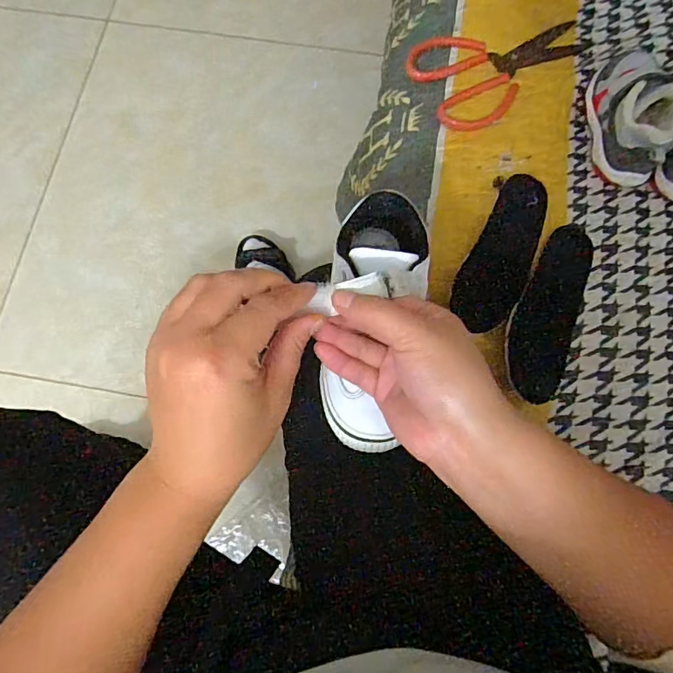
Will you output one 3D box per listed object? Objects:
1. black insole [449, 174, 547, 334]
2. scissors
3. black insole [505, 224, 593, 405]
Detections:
[{"bbox_3d":[0.165,-0.083,0.473,0.061,0.008,0.165,28,77,5],"label":"black insole"},{"bbox_3d":[0.182,-0.327,0.558,0.207,0.006,0.137,-36,77,-8],"label":"scissors"},{"bbox_3d":[0.204,-0.028,0.465,0.068,0.007,0.181,19,76,-8],"label":"black insole"}]

